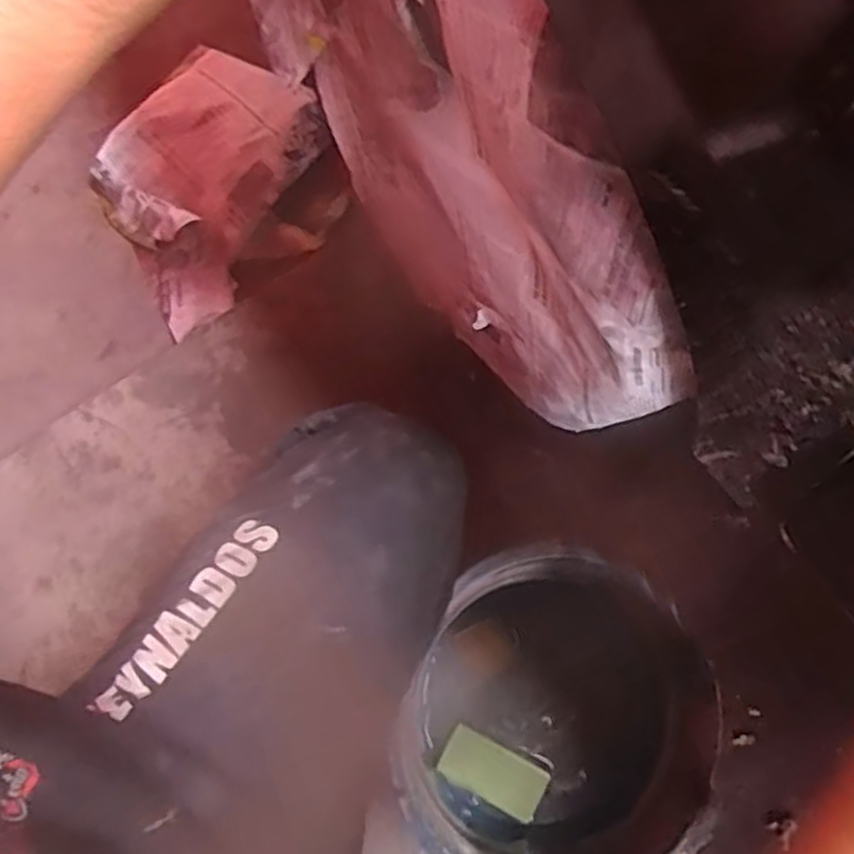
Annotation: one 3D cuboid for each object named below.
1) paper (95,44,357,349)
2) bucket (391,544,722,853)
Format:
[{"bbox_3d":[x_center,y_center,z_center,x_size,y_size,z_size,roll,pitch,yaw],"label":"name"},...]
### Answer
[{"bbox_3d":[-0.271,-0.320,0.996,0.319,0.067,0.298,-39,79,-7],"label":"paper"},{"bbox_3d":[0.097,0.261,0.661,0.228,0.162,0.266,-38,79,-7],"label":"bucket"}]

